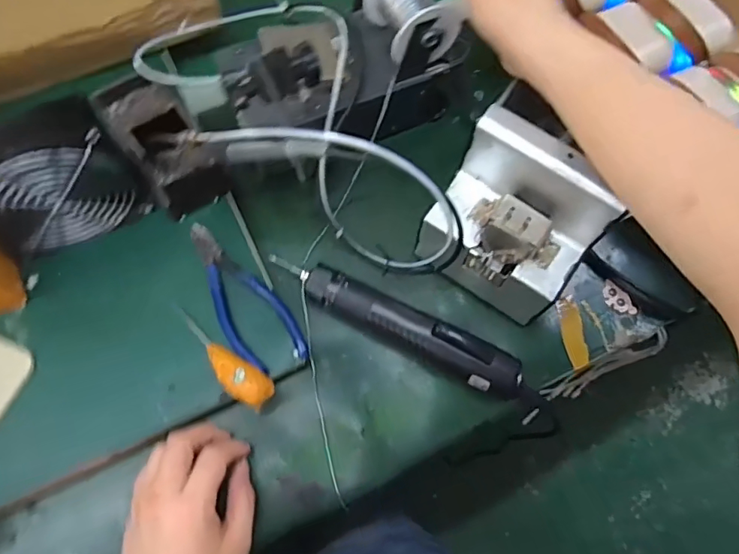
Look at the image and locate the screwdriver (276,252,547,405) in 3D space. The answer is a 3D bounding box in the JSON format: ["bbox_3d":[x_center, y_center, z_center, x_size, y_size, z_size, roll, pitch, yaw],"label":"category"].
[{"bbox_3d":[0.026,0.045,0.450,0.244,0.039,0.036,26,69,8],"label":"screwdriver"}]

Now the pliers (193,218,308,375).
[{"bbox_3d":[-0.114,0.016,0.449,0.054,0.019,0.154,-32,72,-14],"label":"pliers"}]

